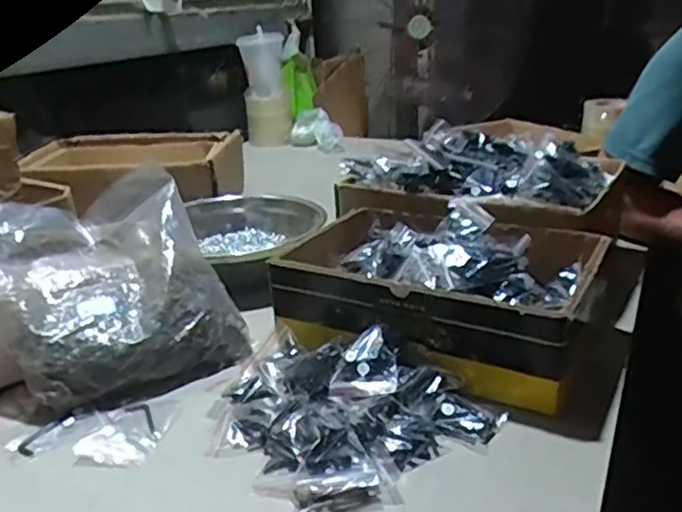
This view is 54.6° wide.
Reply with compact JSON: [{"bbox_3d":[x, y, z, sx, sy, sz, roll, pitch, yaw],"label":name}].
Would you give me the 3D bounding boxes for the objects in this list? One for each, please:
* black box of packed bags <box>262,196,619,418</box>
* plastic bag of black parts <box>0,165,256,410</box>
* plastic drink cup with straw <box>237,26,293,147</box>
[{"bbox_3d":[0.099,0.030,0.700,0.311,0.101,0.217,9,26,26],"label":"black box of packed bags"},{"bbox_3d":[-0.242,0.028,0.689,0.225,0.154,0.207,-19,28,-32],"label":"plastic bag of black parts"},{"bbox_3d":[-0.185,-0.421,1.654,0.108,0.261,0.116,-3,22,-1],"label":"plastic drink cup with straw"}]

